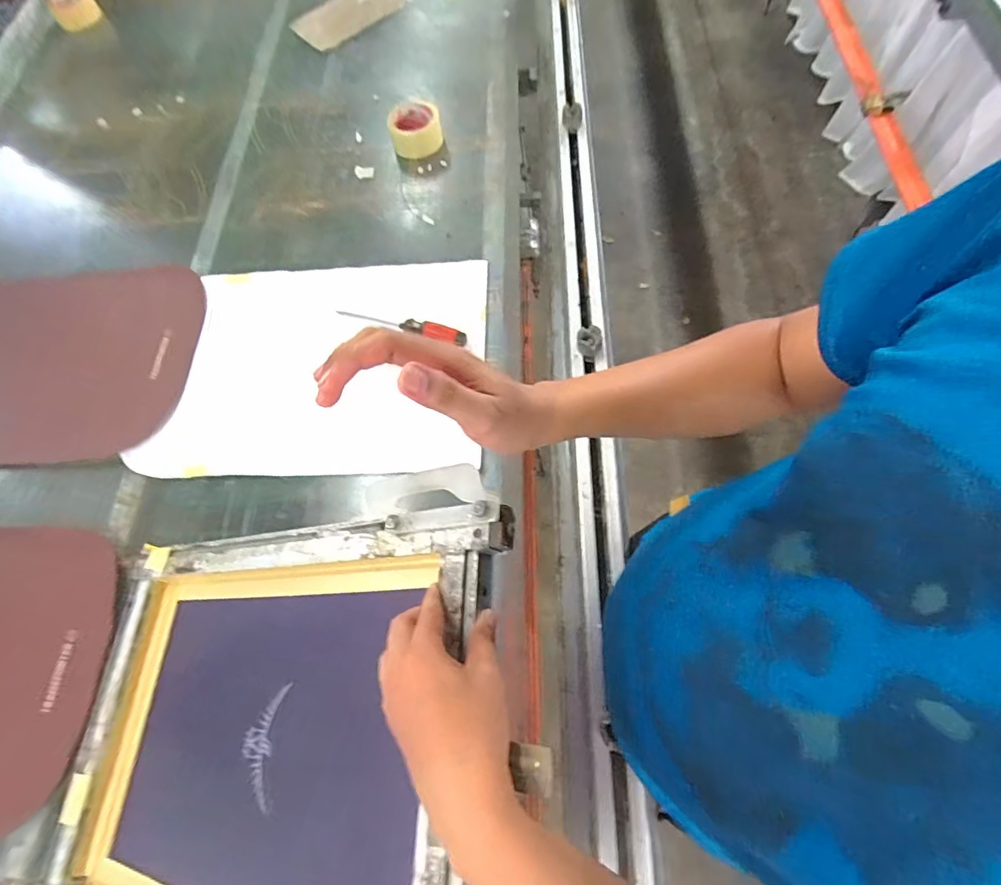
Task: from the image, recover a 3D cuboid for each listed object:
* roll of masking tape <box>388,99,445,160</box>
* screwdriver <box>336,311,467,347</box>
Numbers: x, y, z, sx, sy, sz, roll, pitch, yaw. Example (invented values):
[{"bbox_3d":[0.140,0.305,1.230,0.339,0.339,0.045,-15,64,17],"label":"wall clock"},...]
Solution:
[{"bbox_3d":[-0.165,-0.610,0.967,0.099,0.057,0.103,-2,66,4],"label":"roll of masking tape"},{"bbox_3d":[-0.162,-0.191,0.796,0.225,0.029,0.027,16,70,9],"label":"screwdriver"}]

